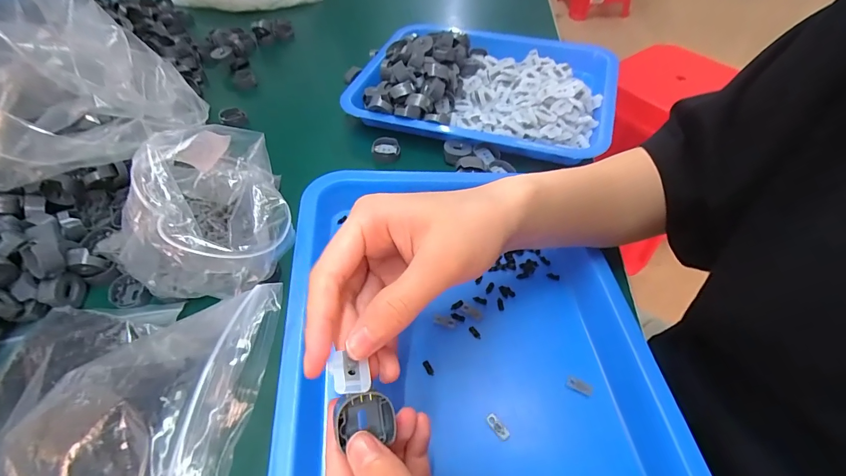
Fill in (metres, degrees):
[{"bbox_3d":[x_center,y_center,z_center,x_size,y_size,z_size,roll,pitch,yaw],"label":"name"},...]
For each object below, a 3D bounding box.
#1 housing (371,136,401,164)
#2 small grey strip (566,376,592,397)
[{"bbox_3d":[-0.038,-0.091,0.410,0.028,0.013,0.027,-4,51,-2],"label":"housing"},{"bbox_3d":[0.101,0.096,0.255,0.015,0.004,0.009,20,56,17],"label":"small grey strip"}]

